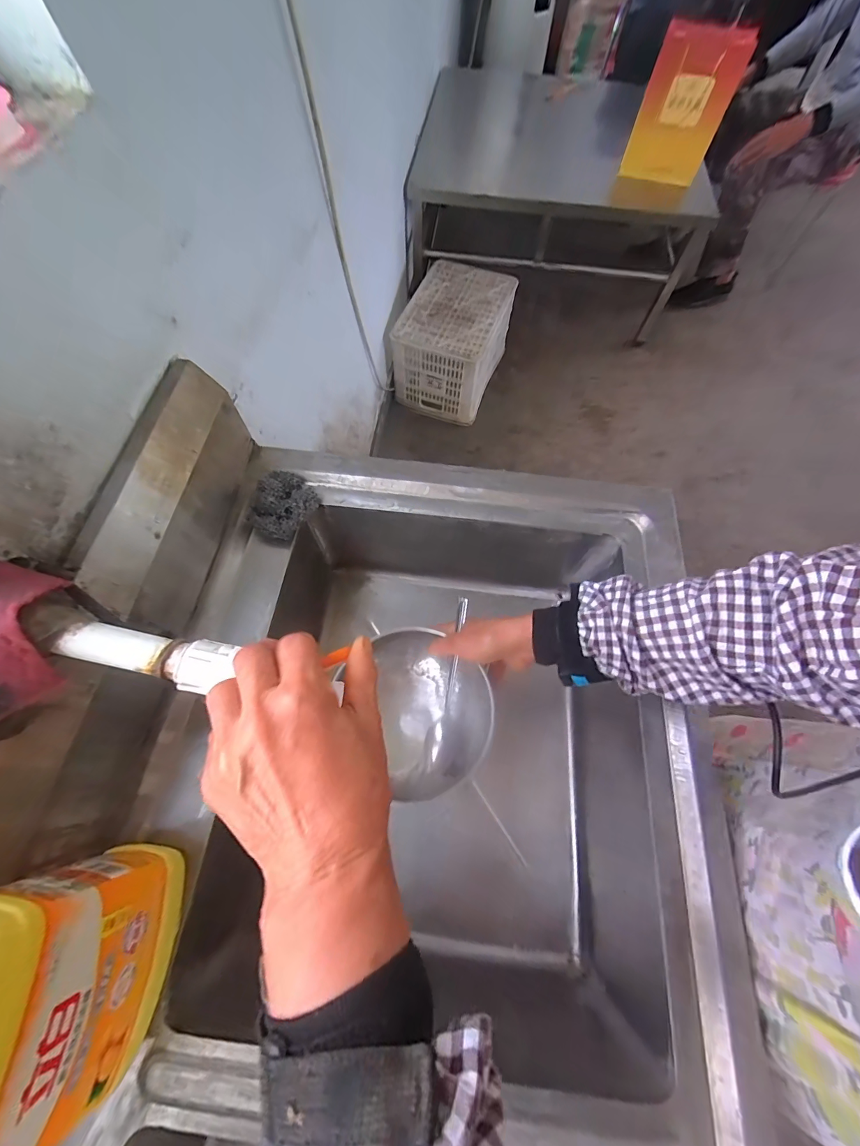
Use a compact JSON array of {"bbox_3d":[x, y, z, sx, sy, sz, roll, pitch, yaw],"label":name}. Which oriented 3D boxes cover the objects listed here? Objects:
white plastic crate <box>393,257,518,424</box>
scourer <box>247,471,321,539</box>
[{"bbox_3d":[0.102,-0.940,1.601,0.361,0.296,0.551,19,67,6],"label":"white plastic crate"},{"bbox_3d":[-0.184,-0.088,0.489,0.068,0.029,0.092,26,67,8],"label":"scourer"}]

